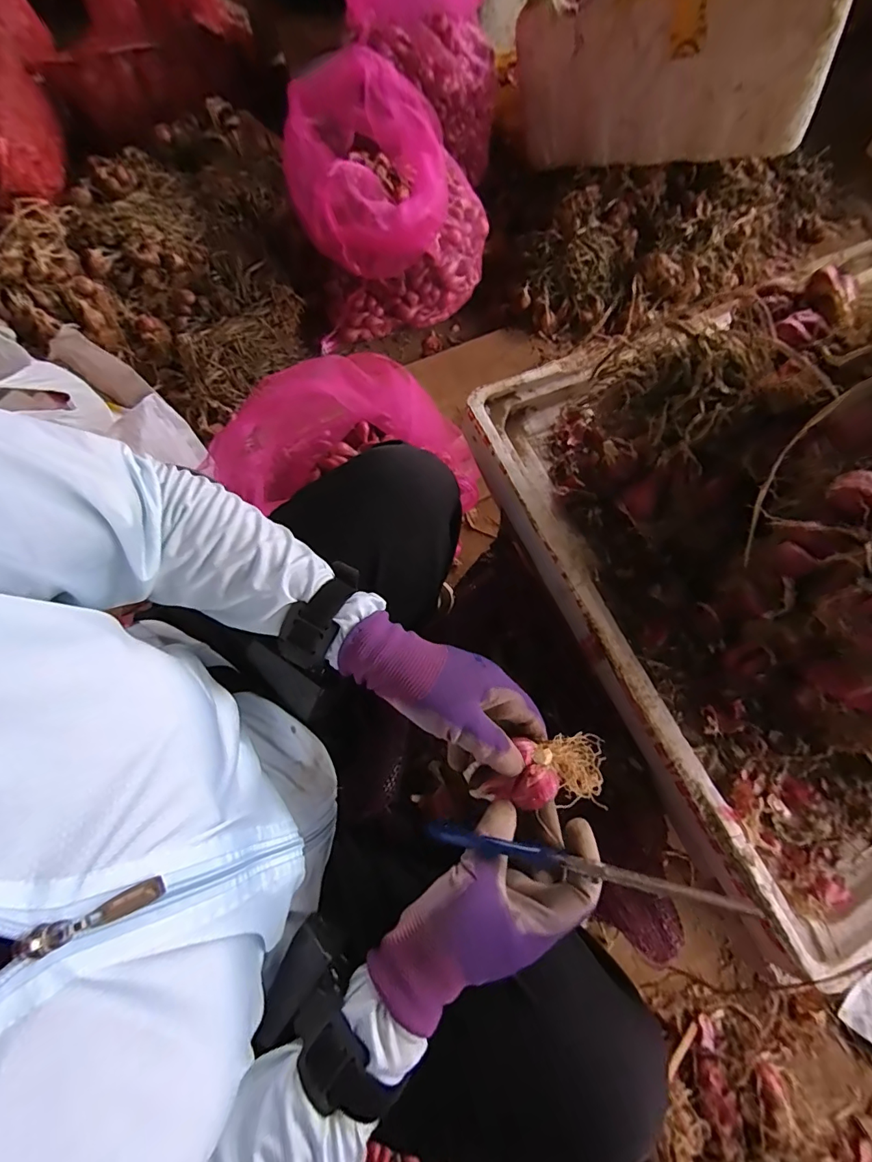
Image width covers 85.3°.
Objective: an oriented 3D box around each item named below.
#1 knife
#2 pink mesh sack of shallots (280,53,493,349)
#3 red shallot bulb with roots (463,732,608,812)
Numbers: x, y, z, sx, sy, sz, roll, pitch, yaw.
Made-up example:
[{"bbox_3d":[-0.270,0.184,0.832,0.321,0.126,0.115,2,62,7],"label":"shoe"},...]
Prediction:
[{"bbox_3d":[0.079,0.169,0.282,0.184,0.017,0.010,-1,70,27],"label":"knife"},{"bbox_3d":[-0.092,-0.739,0.945,0.354,0.305,0.298,-12,73,-5],"label":"pink mesh sack of shallots"},{"bbox_3d":[0.077,0.140,0.339,0.103,0.032,0.048,-14,73,-7],"label":"red shallot bulb with roots"}]

